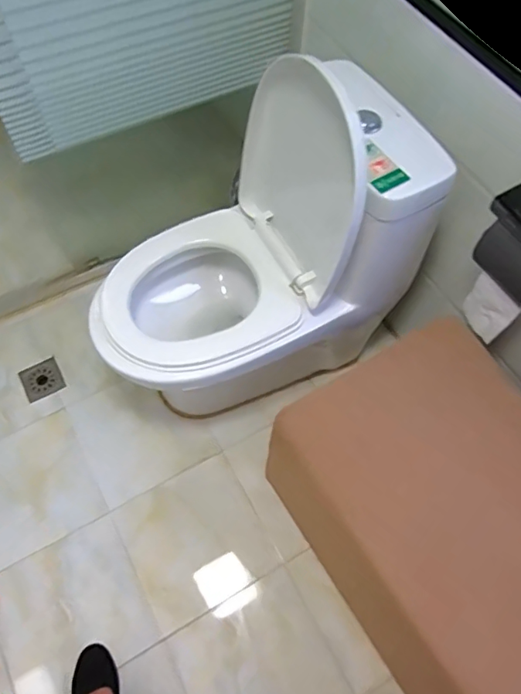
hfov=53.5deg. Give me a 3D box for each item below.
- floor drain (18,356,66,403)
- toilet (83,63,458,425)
[{"bbox_3d":[-0.573,0.086,1.357,0.100,0.018,0.095,-26,66,-15],"label":"floor drain"},{"bbox_3d":[-0.033,-0.129,1.094,0.623,0.691,0.344,-27,65,-13],"label":"toilet"}]

